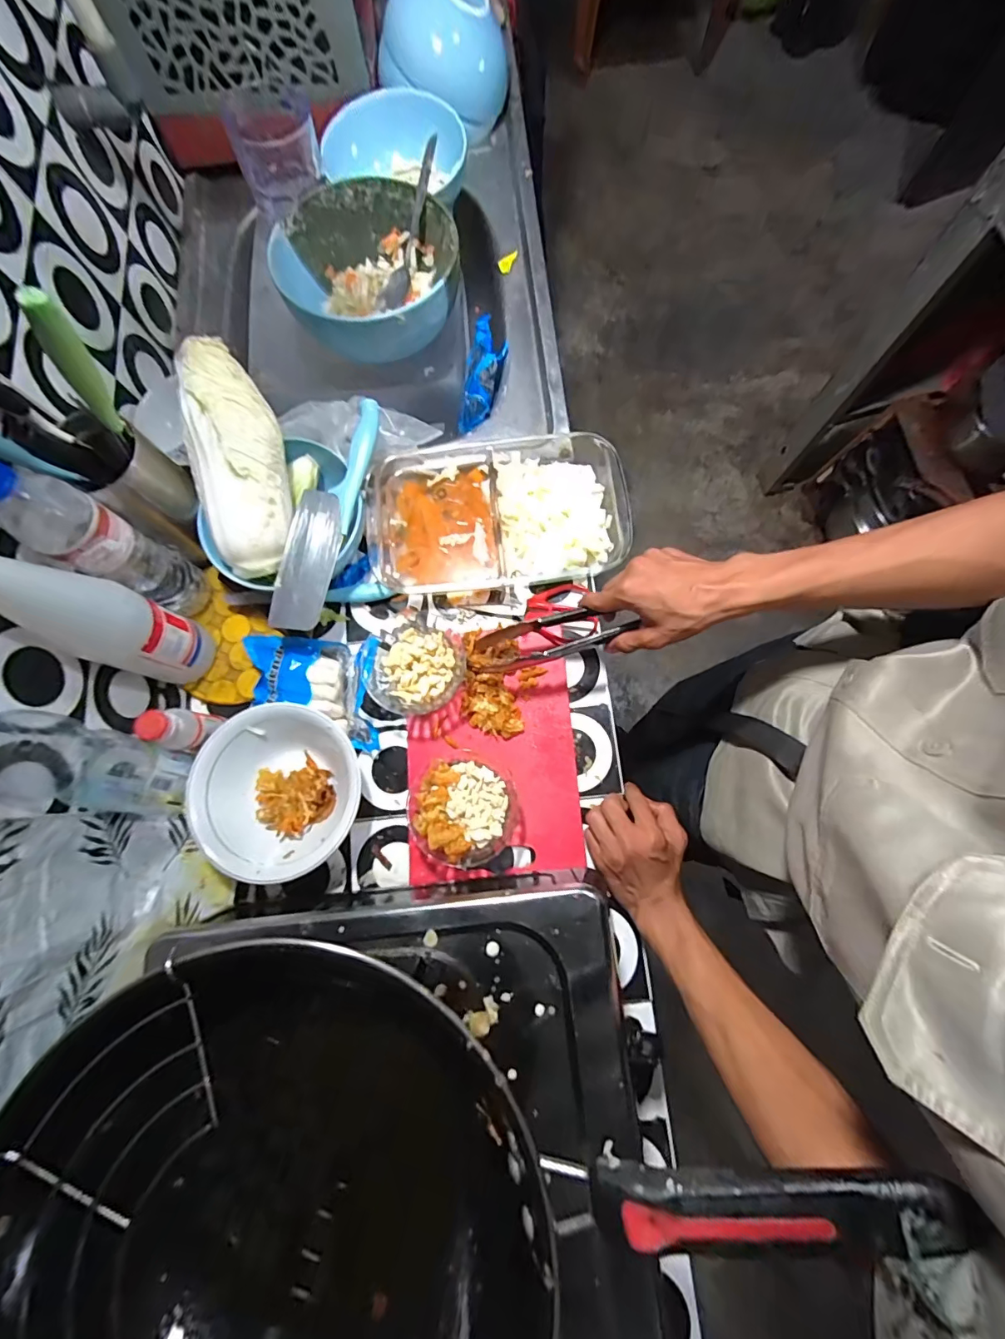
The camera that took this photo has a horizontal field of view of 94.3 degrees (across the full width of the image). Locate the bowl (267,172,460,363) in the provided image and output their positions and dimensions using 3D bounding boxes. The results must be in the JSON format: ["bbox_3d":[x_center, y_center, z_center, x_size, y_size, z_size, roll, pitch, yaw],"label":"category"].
[{"bbox_3d":[-0.147,-0.441,0.523,0.187,0.073,0.179,0,79,1],"label":"bowl"}]

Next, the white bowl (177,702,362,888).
[{"bbox_3d":[-0.232,0.124,0.486,0.150,0.061,0.161,0,79,1],"label":"white bowl"}]

